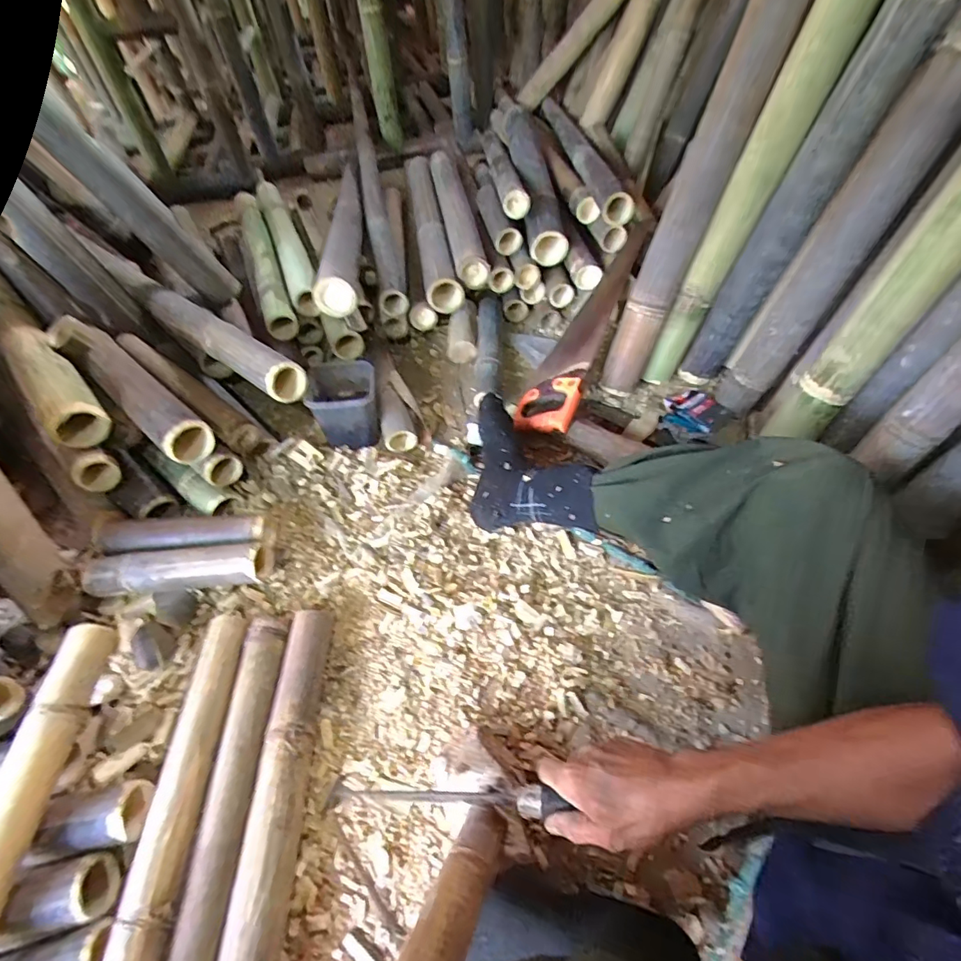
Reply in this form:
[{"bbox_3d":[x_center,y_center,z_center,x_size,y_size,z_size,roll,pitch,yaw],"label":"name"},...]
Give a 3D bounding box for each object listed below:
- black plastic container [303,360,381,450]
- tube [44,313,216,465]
[{"bbox_3d":[-0.242,-0.135,0.909,0.110,0.115,0.101,-8,51,-4],"label":"black plastic container"},{"bbox_3d":[-0.562,-0.154,0.808,0.376,0.073,0.080,32,58,24],"label":"tube"}]

